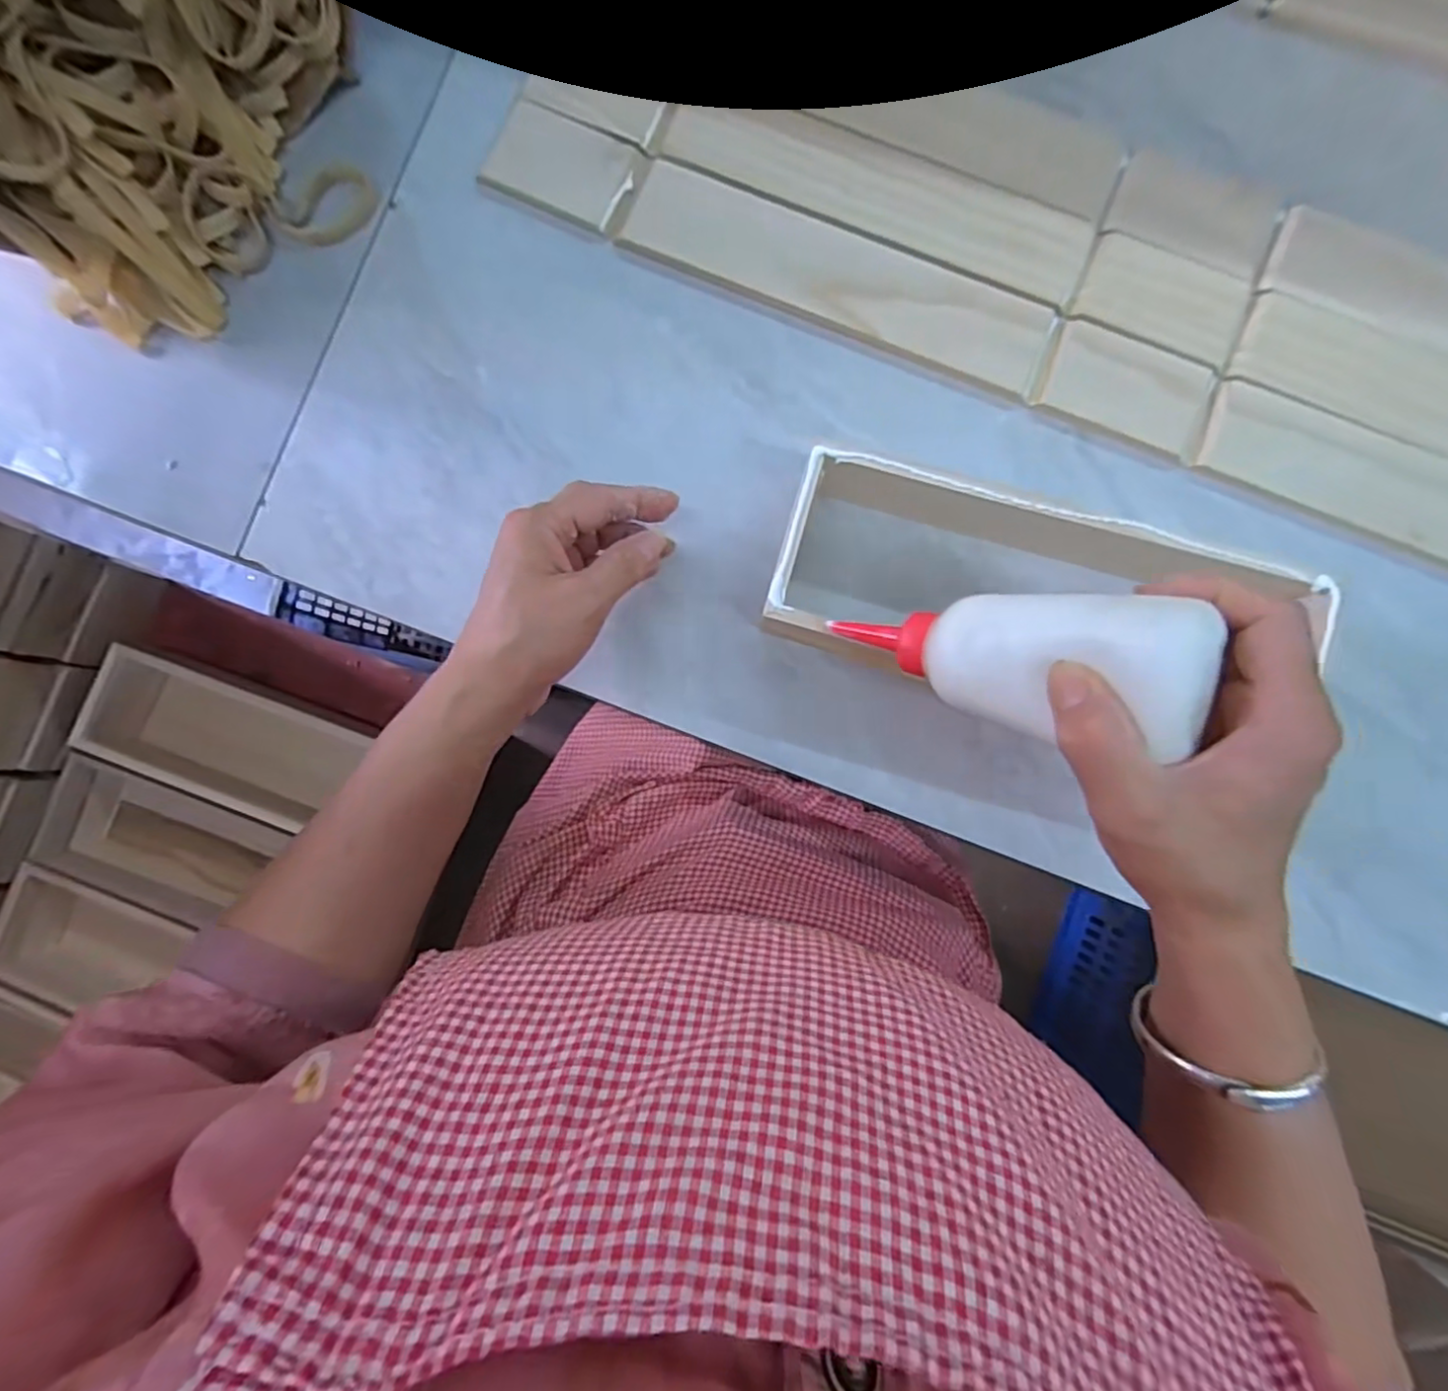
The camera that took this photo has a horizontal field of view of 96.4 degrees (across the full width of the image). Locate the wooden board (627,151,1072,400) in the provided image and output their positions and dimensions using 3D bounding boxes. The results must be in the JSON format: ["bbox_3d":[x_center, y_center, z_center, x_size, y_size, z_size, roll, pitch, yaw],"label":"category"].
[{"bbox_3d":[0.067,-0.255,0.397,0.268,0.011,0.059,24,89,3],"label":"wooden board"}]

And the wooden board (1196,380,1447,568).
[{"bbox_3d":[0.414,-0.111,0.375,0.265,0.006,0.069,20,89,3],"label":"wooden board"}]

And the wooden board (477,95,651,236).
[{"bbox_3d":[-0.101,-0.334,0.409,0.099,0.004,0.059,27,89,3],"label":"wooden board"}]

